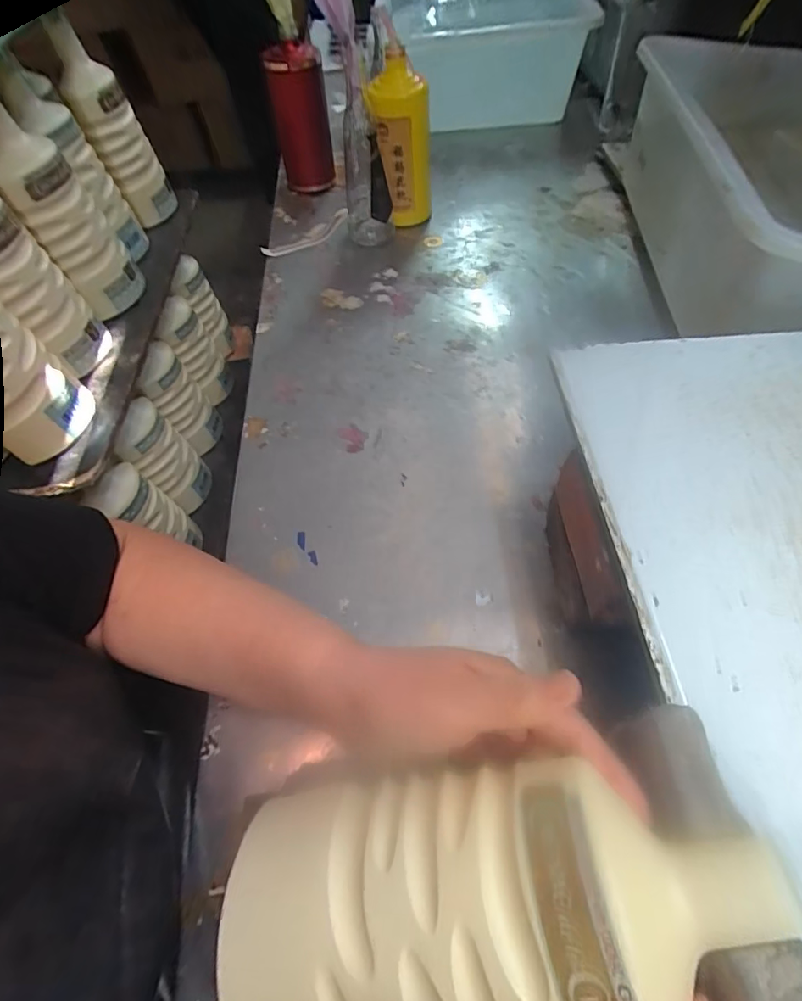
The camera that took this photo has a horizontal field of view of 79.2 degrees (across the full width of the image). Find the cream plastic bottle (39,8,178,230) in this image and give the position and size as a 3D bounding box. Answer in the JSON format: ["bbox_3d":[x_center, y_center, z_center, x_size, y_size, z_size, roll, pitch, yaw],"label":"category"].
[{"bbox_3d":[-0.359,-0.464,0.611,0.063,0.215,0.063,-17,58,-2],"label":"cream plastic bottle"}]

